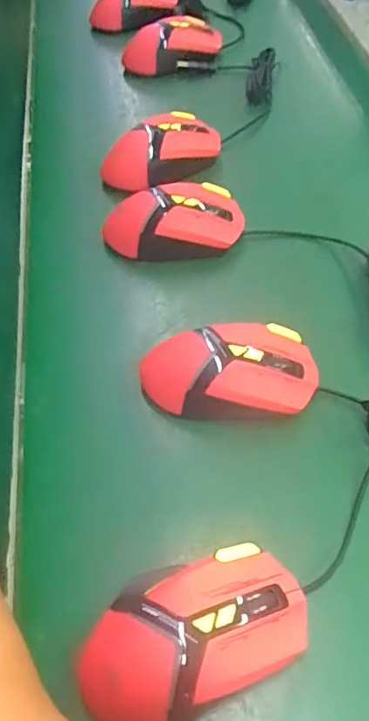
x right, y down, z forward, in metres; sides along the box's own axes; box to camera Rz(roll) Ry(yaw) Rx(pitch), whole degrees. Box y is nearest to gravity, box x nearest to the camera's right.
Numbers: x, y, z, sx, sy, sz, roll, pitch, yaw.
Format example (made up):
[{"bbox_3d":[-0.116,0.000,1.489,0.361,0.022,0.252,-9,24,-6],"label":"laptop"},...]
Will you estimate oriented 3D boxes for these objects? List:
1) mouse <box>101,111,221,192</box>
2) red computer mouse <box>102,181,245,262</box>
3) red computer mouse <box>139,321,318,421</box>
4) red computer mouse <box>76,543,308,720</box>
[{"bbox_3d":[-0.023,-0.207,0.542,0.118,0.043,0.062,-29,57,-14],"label":"mouse"},{"bbox_3d":[-0.011,-0.121,0.483,0.122,0.045,0.066,0,55,7],"label":"red computer mouse"},{"bbox_3d":[0.030,0.008,0.394,0.124,0.049,0.063,0,55,6],"label":"red computer mouse"},{"bbox_3d":[0.005,0.145,0.292,0.120,0.048,0.070,-25,56,-11],"label":"red computer mouse"}]

